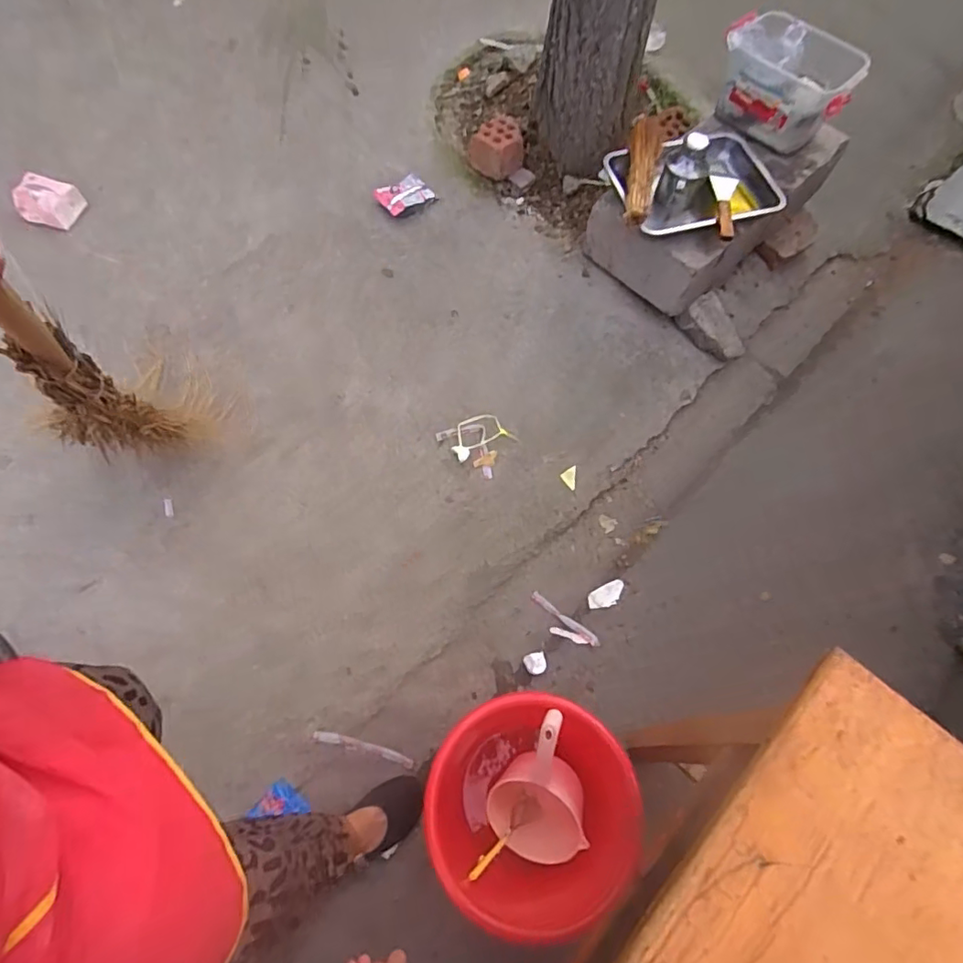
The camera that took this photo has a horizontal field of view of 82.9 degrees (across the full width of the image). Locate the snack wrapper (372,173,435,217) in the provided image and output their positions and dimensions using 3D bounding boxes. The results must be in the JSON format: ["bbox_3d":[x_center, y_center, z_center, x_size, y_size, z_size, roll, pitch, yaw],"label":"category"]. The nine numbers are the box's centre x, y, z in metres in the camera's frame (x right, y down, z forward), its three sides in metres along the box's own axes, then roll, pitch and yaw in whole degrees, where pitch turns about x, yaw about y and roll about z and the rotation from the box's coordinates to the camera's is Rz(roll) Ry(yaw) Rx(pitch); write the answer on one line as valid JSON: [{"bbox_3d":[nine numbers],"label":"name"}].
[{"bbox_3d":[-0.188,-0.701,1.337,0.137,0.051,0.060,-31,70,-12],"label":"snack wrapper"}]

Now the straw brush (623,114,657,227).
[{"bbox_3d":[0.350,-0.677,1.176,0.070,0.044,0.335,8,67,4],"label":"straw brush"}]

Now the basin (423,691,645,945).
[{"bbox_3d":[0.075,0.523,0.887,0.297,0.257,0.315,0,67,0],"label":"basin"}]

